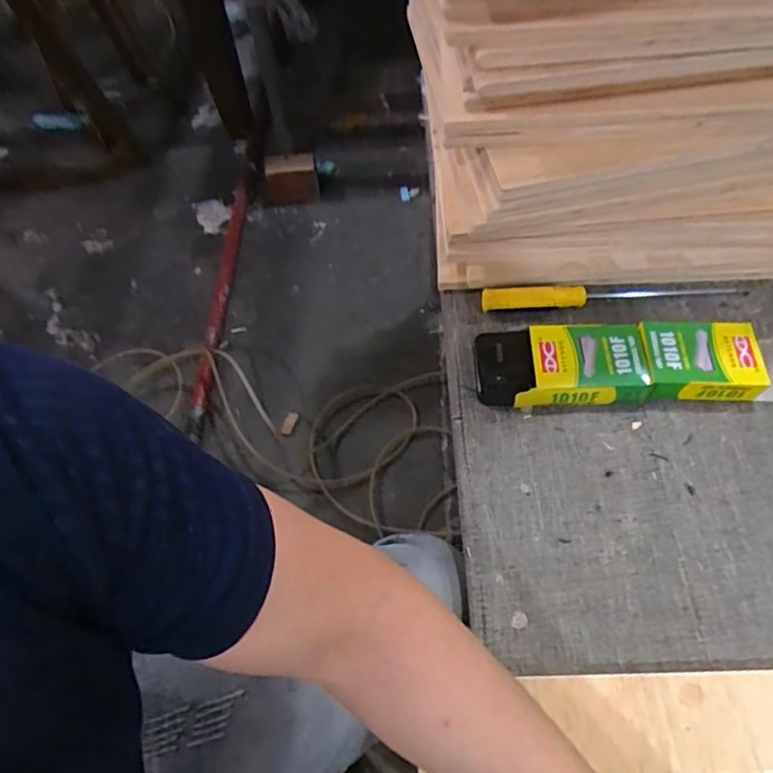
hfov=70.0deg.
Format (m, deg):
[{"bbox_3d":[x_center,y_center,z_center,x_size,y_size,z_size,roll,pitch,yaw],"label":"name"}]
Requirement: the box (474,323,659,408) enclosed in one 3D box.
[{"bbox_3d":[0.179,-0.022,0.569,0.168,0.036,0.086,1,60,4],"label":"box"}]

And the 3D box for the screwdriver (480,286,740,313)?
[{"bbox_3d":[0.246,-0.105,0.612,0.281,0.025,0.023,-6,59,0],"label":"screwdriver"}]

